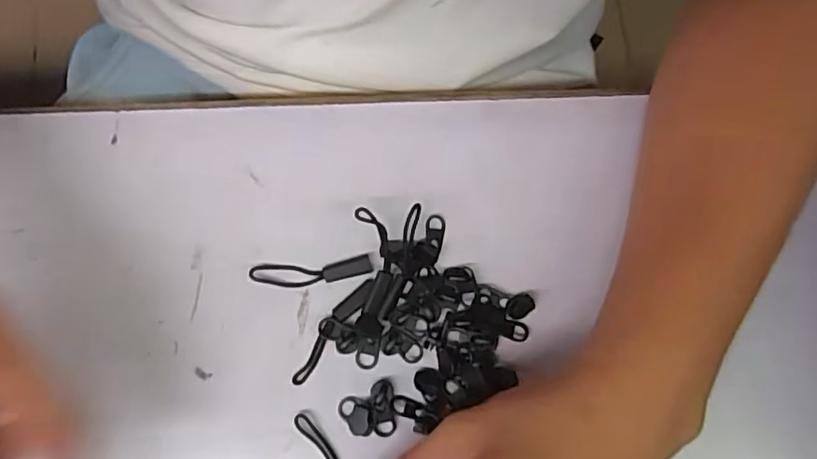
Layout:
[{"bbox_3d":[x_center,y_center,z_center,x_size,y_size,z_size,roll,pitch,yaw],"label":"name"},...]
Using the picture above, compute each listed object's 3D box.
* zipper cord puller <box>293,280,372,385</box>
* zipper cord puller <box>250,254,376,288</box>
[{"bbox_3d":[-0.038,0.049,0.276,0.010,0.005,0.060,37,80,7],"label":"zipper cord puller"},{"bbox_3d":[-0.048,0.021,0.282,0.060,0.004,0.013,-5,78,-1],"label":"zipper cord puller"}]

